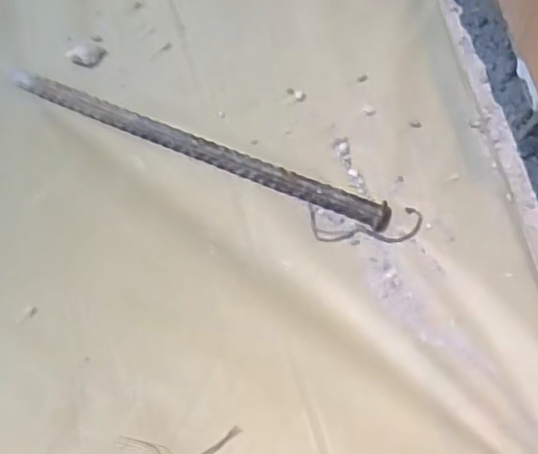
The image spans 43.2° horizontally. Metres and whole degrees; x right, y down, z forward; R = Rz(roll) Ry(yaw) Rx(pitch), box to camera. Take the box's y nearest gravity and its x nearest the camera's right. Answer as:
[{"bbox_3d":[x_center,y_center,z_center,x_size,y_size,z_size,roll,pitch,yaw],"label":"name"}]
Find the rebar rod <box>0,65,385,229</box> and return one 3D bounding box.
[{"bbox_3d":[-0.061,-0.067,0.532,0.325,0.018,0.021,22,67,13],"label":"rebar rod"}]

